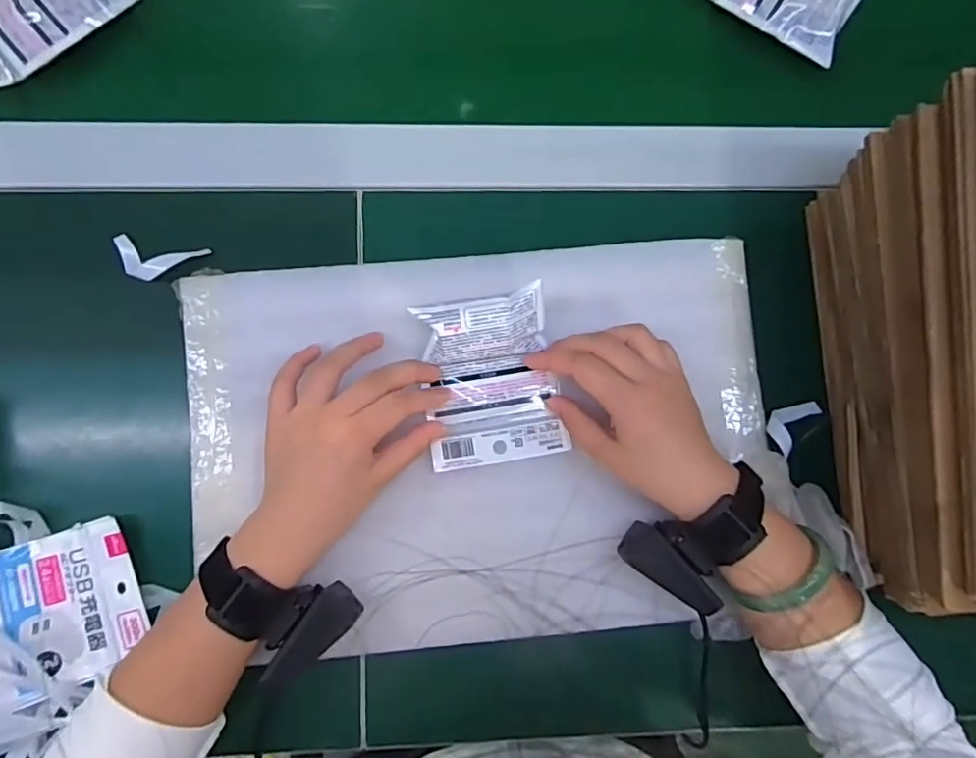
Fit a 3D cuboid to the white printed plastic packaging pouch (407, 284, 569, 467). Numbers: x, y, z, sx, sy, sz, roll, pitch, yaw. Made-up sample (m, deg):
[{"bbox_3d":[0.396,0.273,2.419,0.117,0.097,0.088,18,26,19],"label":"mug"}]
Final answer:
[{"bbox_3d":[0.003,0.002,0.397,0.090,0.047,0.111,-9,84,-3],"label":"white printed plastic packaging pouch"}]

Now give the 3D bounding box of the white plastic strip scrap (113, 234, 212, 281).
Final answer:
[{"bbox_3d":[-0.239,-0.085,0.411,0.067,0.005,0.030,11,84,-1],"label":"white plastic strip scrap"}]

